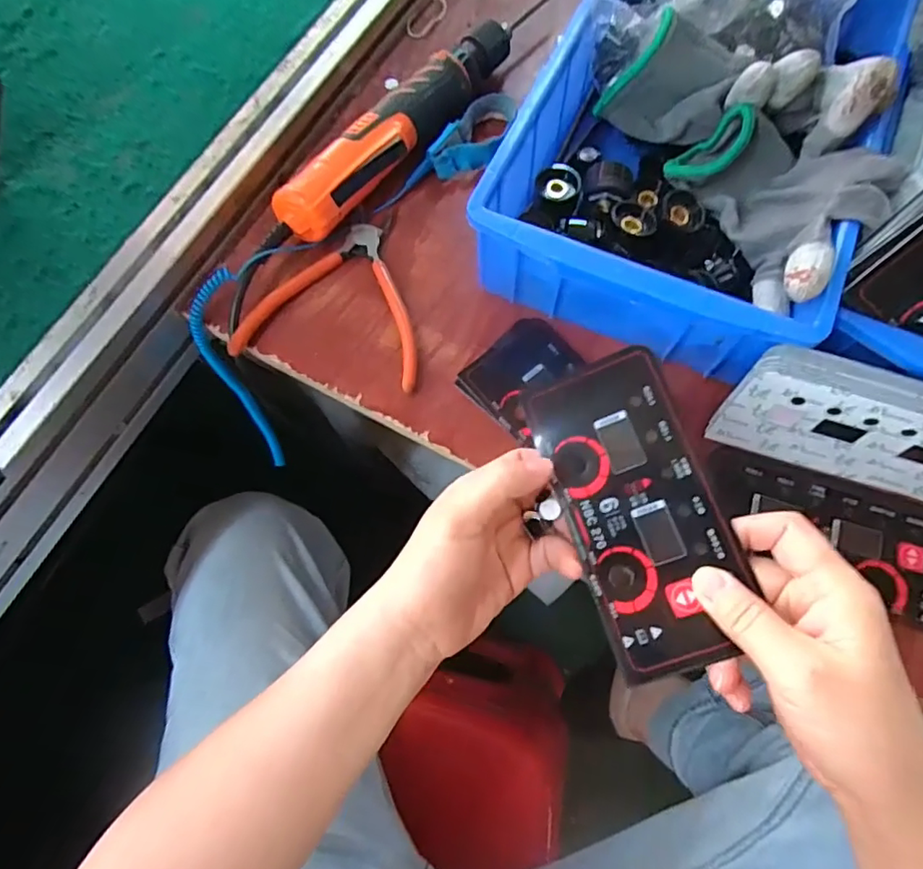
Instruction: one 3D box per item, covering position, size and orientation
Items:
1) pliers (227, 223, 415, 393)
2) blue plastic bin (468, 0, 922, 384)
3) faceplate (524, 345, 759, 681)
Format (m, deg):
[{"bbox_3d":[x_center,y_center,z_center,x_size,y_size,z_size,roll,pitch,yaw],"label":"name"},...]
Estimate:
[{"bbox_3d":[-0.082,-0.095,0.384,0.125,0.010,0.115,11,72,6],"label":"pliers"},{"bbox_3d":[0.153,-0.195,0.364,0.202,0.087,0.287,25,74,10],"label":"blue plastic bin"},{"bbox_3d":[0.087,0.036,0.272,0.073,0.007,0.150,-23,76,13],"label":"faceplate"}]

